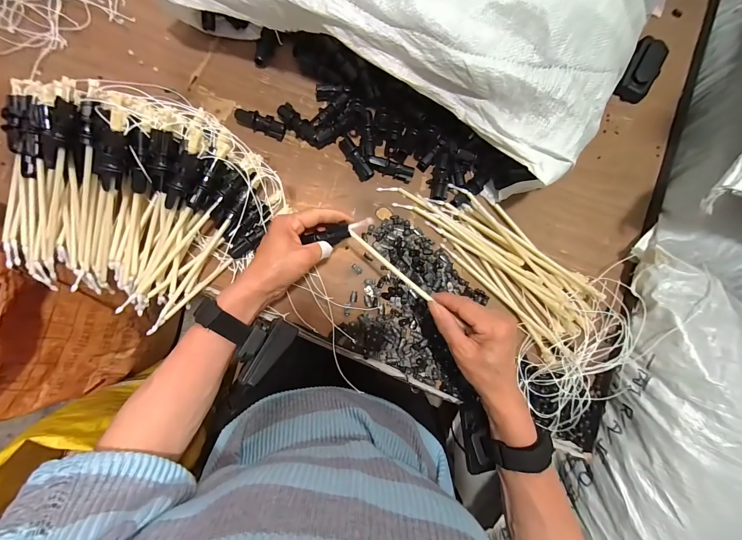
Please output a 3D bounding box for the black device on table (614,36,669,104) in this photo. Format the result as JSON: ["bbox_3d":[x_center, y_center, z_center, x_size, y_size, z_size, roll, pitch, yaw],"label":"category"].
[{"bbox_3d":[0.427,-0.316,0.492,0.049,0.021,0.102,28,82,-2],"label":"black device on table"}]

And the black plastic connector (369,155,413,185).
[{"bbox_3d":[0.029,-0.144,0.440,0.064,0.018,0.019,19,82,-3],"label":"black plastic connector"}]

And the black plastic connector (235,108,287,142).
[{"bbox_3d":[-0.151,-0.202,0.430,0.065,0.021,0.022,22,82,-2],"label":"black plastic connector"}]

